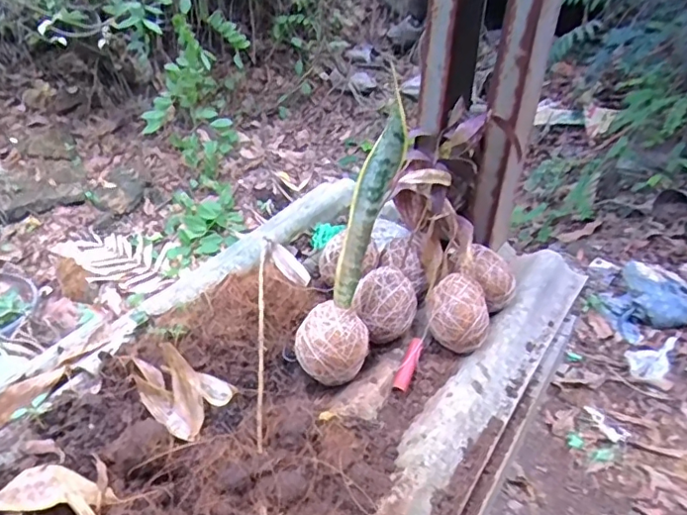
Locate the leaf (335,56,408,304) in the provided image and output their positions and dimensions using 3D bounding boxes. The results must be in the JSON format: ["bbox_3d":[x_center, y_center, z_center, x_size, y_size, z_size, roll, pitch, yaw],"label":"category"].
[{"bbox_3d":[0.022,-0.053,0.493,0.032,0.198,0.022,25,17,26],"label":"leaf"}]

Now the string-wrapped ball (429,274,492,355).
[{"bbox_3d":[0.113,0.054,0.547,0.058,0.051,0.056,1,38,-1],"label":"string-wrapped ball"}]

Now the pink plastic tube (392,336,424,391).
[{"bbox_3d":[0.061,0.101,0.527,0.015,0.011,0.056,16,54,17],"label":"pink plastic tube"}]

